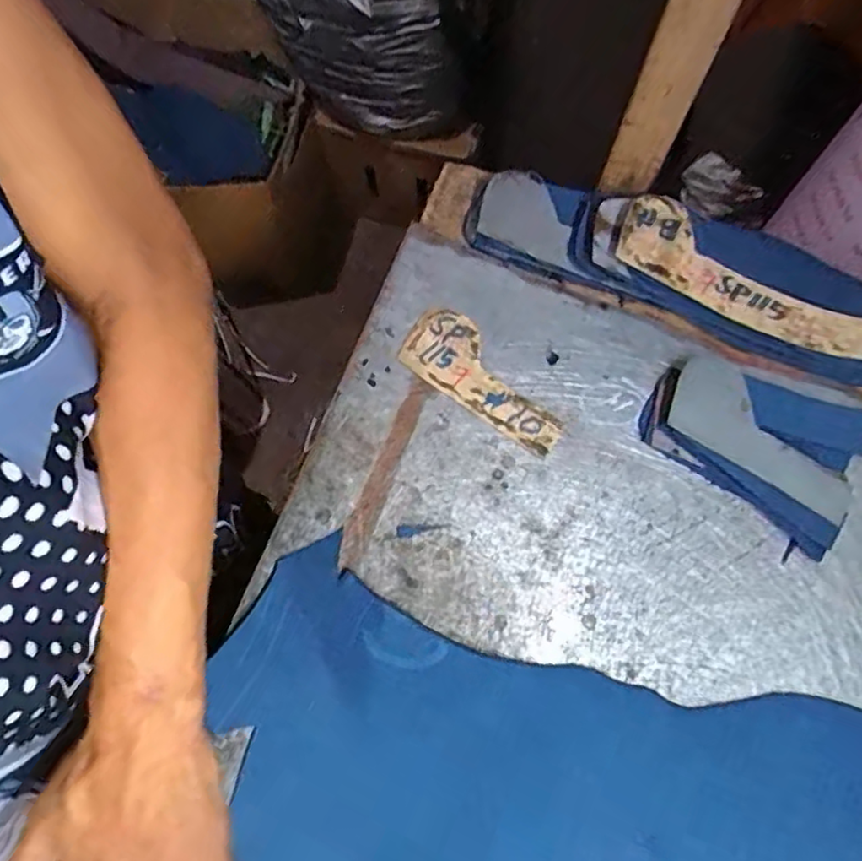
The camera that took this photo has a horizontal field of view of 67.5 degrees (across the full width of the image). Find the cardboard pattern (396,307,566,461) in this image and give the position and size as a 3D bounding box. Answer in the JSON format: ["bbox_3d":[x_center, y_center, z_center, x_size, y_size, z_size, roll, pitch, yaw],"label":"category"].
[{"bbox_3d":[0.039,-0.036,0.462,0.130,0.004,0.054,39,76,10],"label":"cardboard pattern"}]

